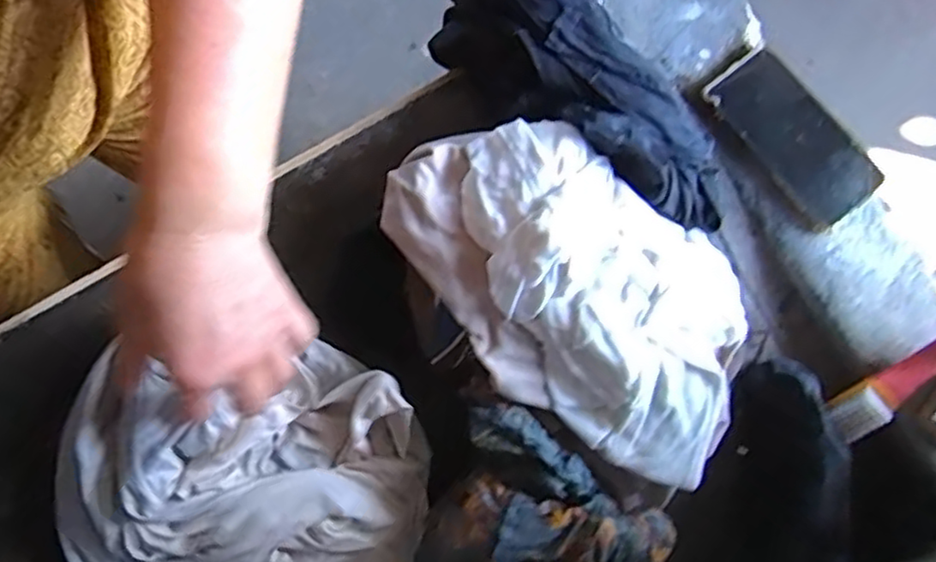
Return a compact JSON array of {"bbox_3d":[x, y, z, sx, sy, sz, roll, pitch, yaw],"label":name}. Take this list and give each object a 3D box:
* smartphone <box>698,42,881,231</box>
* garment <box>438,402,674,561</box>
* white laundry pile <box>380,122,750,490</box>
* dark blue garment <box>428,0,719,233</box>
[{"bbox_3d":[0.259,-0.116,0.552,0.069,0.015,0.147,-37,82,-7],"label":"smartphone"},{"bbox_3d":[0.058,0.189,0.493,0.194,0.103,0.128,36,81,5],"label":"garment"},{"bbox_3d":[0.073,0.006,0.464,0.279,0.087,0.156,34,81,5],"label":"white laundry pile"},{"bbox_3d":[0.077,-0.137,0.503,0.095,0.099,0.271,-43,83,-7],"label":"dark blue garment"}]

